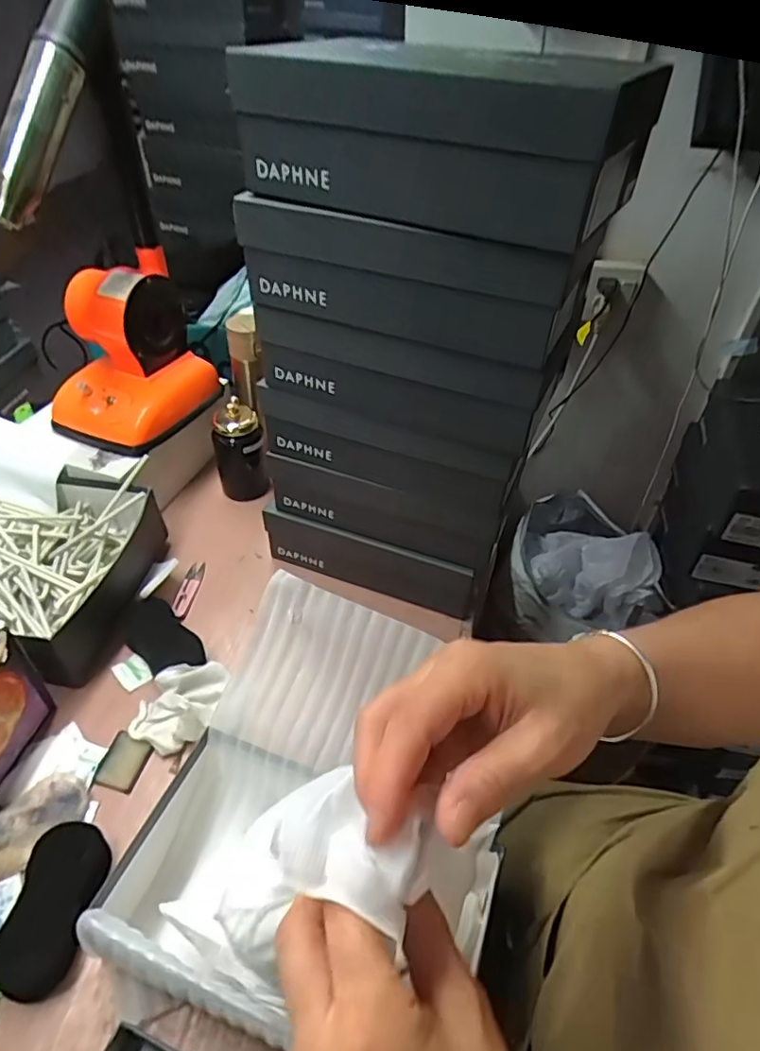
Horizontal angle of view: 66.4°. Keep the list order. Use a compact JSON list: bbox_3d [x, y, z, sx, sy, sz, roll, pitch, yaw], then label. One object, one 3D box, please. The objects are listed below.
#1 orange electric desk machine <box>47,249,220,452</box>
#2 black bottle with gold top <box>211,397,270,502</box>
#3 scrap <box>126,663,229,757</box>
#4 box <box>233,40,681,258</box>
[{"bbox_3d":[-0.369,-0.252,0.844,0.165,0.198,0.206,22,47,19],"label":"orange electric desk machine"},{"bbox_3d":[-0.216,-0.109,0.899,0.074,0.161,0.066,-11,45,-14],"label":"black bottle with gold top"},{"bbox_3d":[-0.232,0.200,0.665,0.086,0.033,0.106,8,44,5],"label":"scrap"},{"bbox_3d":[0.050,-0.316,0.485,0.299,0.116,0.172,22,47,18],"label":"box"}]

